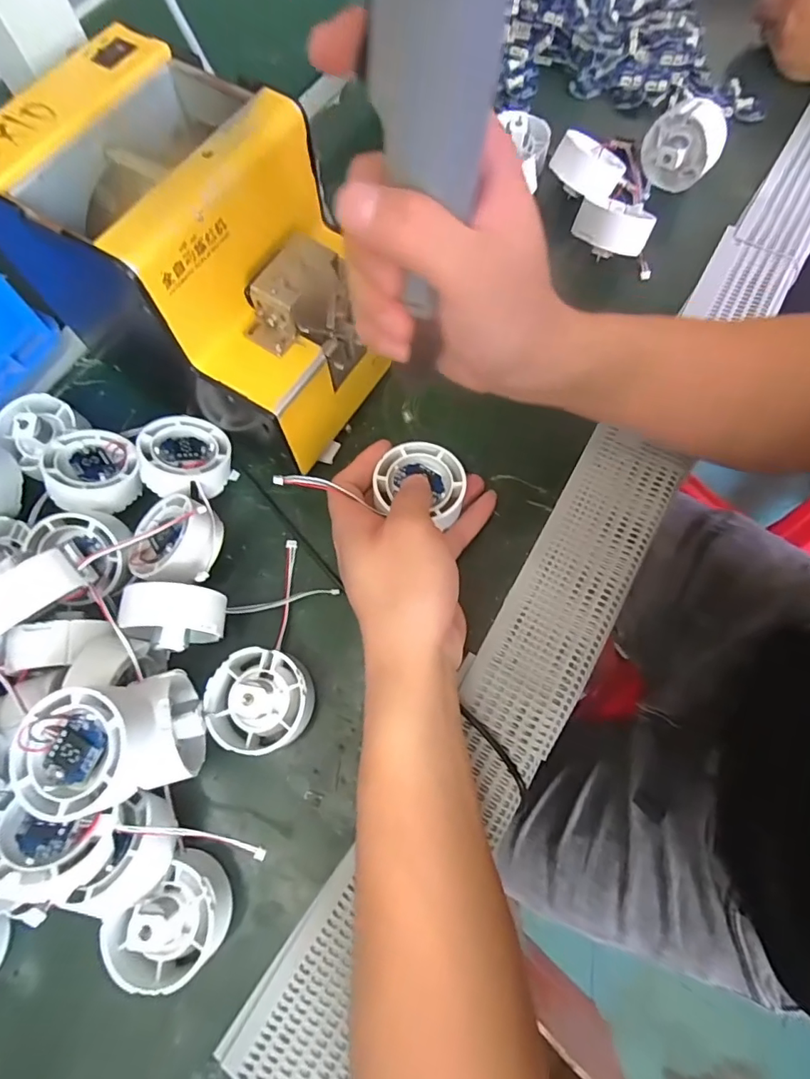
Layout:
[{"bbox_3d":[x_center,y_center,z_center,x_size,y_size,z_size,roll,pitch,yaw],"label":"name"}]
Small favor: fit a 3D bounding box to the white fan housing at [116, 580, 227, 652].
[{"bbox_3d":[-0.124,0.045,0.282,0.047,0.049,0.031,-3,70,1],"label":"white fan housing"}]

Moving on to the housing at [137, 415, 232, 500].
[{"bbox_3d":[-0.140,-0.053,0.322,0.056,0.018,0.052,11,53,-16],"label":"housing"}]

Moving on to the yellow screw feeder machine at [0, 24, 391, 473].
[{"bbox_3d":[-0.106,-0.146,0.299,0.180,0.154,0.141,38,76,14],"label":"yellow screw feeder machine"}]

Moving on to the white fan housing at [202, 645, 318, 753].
[{"bbox_3d":[-0.079,0.088,0.278,0.053,0.030,0.053,-1,70,2],"label":"white fan housing"}]

